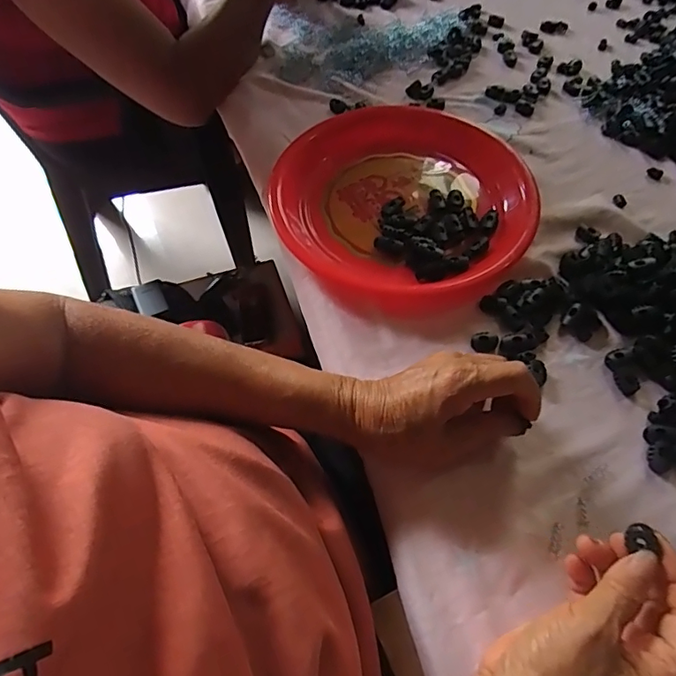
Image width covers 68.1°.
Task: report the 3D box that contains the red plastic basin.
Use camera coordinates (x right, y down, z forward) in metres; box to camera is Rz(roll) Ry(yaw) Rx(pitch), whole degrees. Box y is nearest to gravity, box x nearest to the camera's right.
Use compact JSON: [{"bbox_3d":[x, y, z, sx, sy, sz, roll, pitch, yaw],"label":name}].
[{"bbox_3d":[0.063,-0.147,0.502,0.247,0.039,0.250,-1,59,2],"label":"red plastic basin"}]

